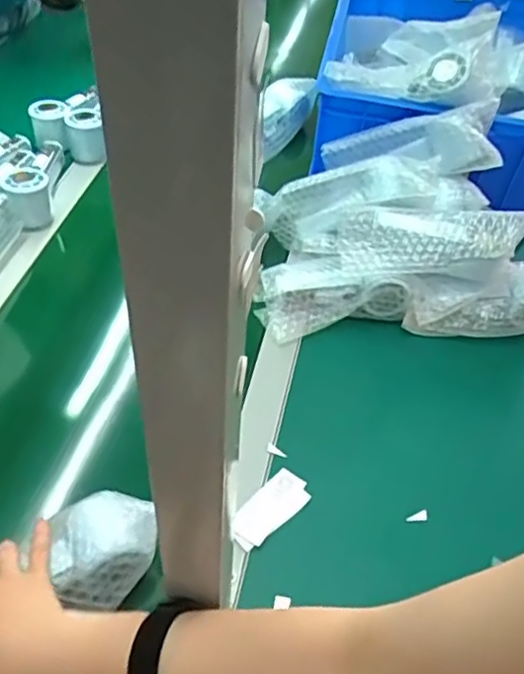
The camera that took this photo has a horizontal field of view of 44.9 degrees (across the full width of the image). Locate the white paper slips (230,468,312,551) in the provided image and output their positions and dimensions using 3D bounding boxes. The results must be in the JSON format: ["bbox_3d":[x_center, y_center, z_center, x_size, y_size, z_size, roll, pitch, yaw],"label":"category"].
[{"bbox_3d":[0.007,0.156,0.577,0.037,0.006,0.084,37,55,24],"label":"white paper slips"}]

